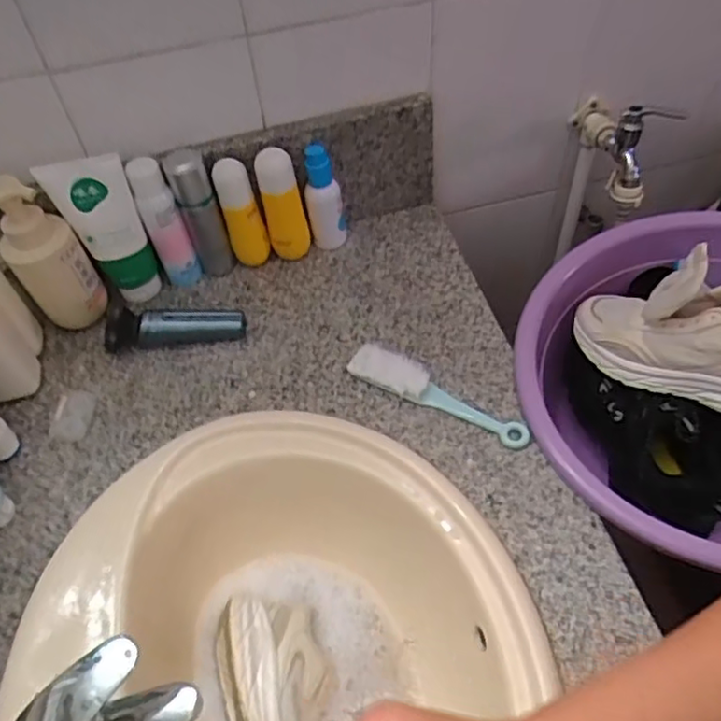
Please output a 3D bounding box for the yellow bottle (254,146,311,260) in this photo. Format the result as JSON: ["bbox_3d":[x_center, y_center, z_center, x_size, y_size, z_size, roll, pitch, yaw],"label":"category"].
[{"bbox_3d":[-0.095,-0.191,0.782,0.050,0.153,0.043,-17,50,-8],"label":"yellow bottle"}]

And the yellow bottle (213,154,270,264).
[{"bbox_3d":[-0.142,-0.176,0.784,0.046,0.145,0.032,-13,54,-6],"label":"yellow bottle"}]

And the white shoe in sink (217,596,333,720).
[{"bbox_3d":[-0.082,0.336,0.591,0.107,0.069,0.236,-9,53,-4],"label":"white shoe in sink"}]

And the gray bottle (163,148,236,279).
[{"bbox_3d":[-0.191,-0.172,0.775,0.044,0.164,0.043,-20,55,-10],"label":"gray bottle"}]

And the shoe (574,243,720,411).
[{"bbox_3d":[0.353,-0.028,0.674,0.236,0.116,0.105,22,58,18],"label":"shoe"}]

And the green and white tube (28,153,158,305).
[{"bbox_3d":[-0.287,-0.148,0.737,0.077,0.184,0.044,-28,57,-16],"label":"green and white tube"}]

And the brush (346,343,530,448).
[{"bbox_3d":[0.082,0.033,0.687,0.207,0.023,0.048,26,60,21],"label":"brush"}]

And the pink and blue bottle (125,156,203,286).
[{"bbox_3d":[-0.232,-0.159,0.766,0.043,0.168,0.035,-20,55,-10],"label":"pink and blue bottle"}]

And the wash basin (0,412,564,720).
[{"bbox_3d":[-0.056,0.288,0.570,0.475,0.161,0.519,-22,54,-13],"label":"wash basin"}]

